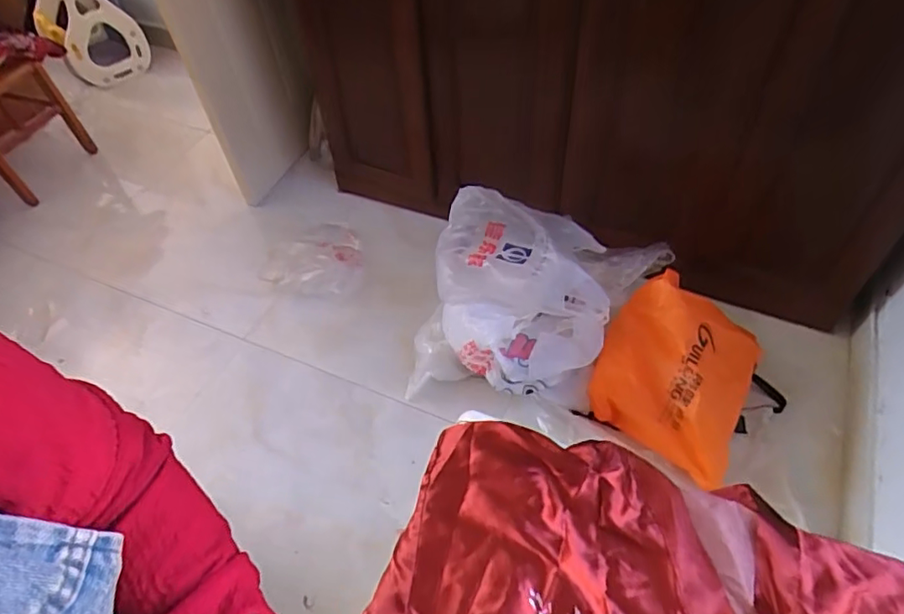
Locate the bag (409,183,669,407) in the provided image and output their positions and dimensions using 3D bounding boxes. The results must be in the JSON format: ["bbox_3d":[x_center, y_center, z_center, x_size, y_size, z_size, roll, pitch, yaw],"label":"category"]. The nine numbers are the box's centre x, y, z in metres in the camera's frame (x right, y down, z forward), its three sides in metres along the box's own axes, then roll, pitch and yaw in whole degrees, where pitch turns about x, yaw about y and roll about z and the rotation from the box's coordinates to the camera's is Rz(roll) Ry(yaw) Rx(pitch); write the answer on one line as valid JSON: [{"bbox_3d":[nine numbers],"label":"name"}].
[{"bbox_3d":[0.223,-0.029,1.438,0.624,0.320,0.459,4,53,9],"label":"bag"}]

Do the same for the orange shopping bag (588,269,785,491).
[{"bbox_3d":[0.541,0.147,1.365,0.361,0.195,0.363,27,59,24],"label":"orange shopping bag"}]

